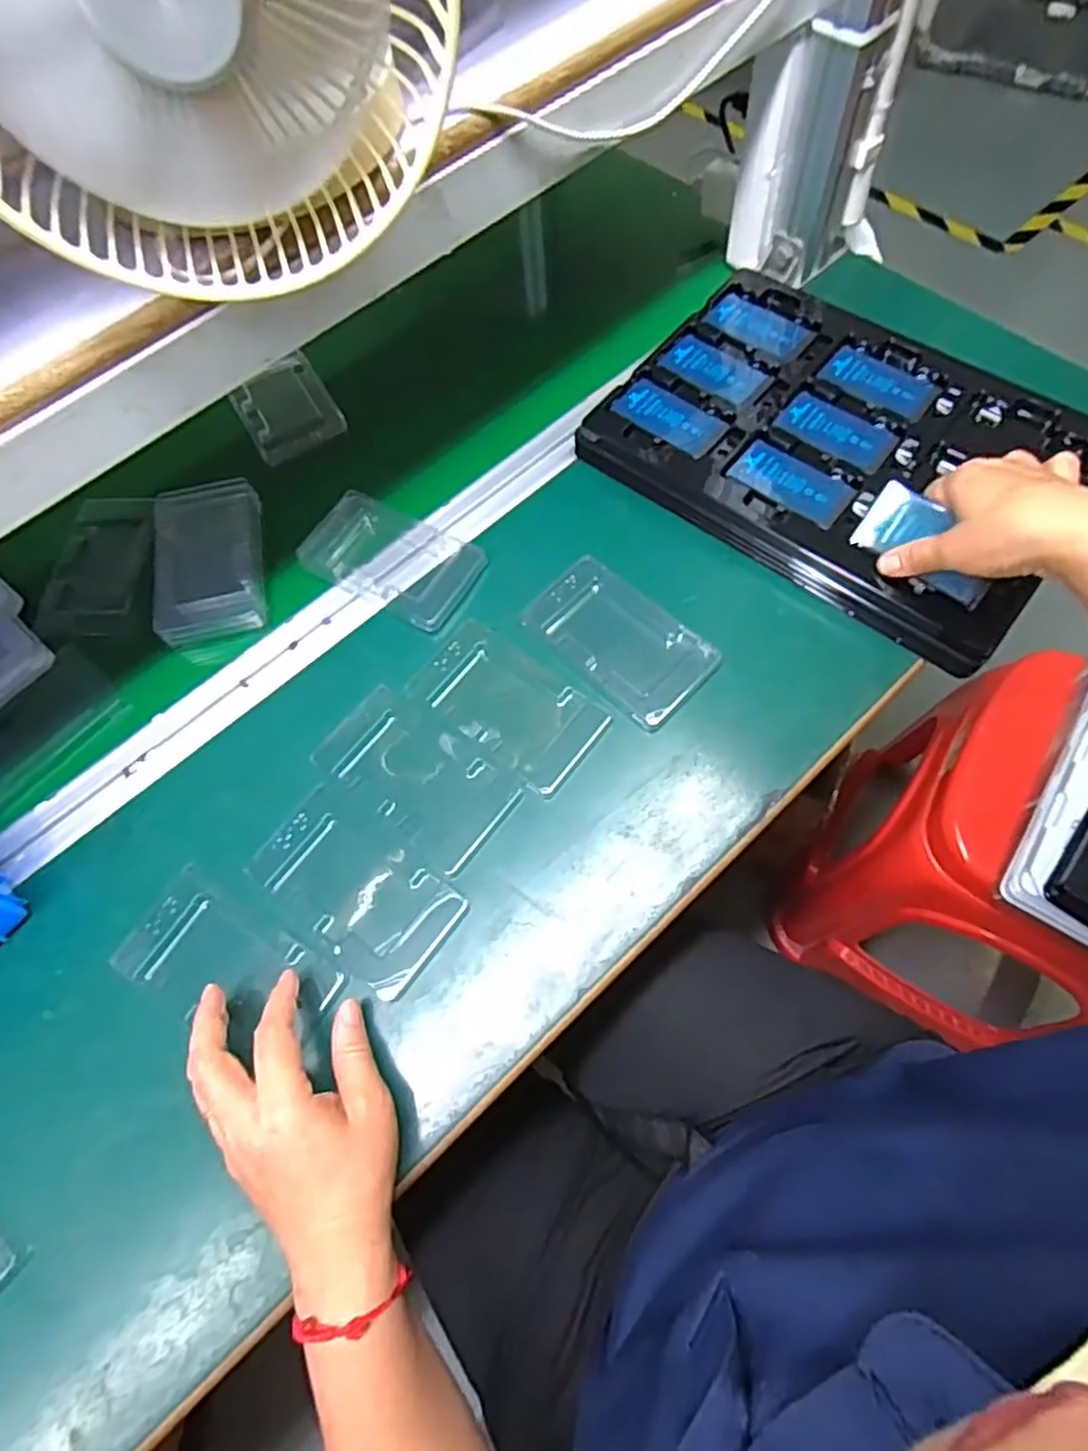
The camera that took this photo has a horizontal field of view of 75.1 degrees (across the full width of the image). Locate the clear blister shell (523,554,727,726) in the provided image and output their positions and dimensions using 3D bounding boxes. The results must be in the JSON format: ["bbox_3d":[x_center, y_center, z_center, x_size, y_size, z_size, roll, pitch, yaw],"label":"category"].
[{"bbox_3d":[0.052,-0.061,0.496,0.127,0.007,0.074,42,74,17],"label":"clear blister shell"}]

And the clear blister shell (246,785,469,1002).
[{"bbox_3d":[-0.116,0.101,0.439,0.125,0.010,0.075,35,73,15],"label":"clear blister shell"}]

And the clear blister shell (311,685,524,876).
[{"bbox_3d":[-0.085,0.034,0.466,0.124,0.006,0.072,34,72,15],"label":"clear blister shell"}]

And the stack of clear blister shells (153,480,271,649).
[{"bbox_3d":[-0.251,-0.124,0.534,0.076,0.034,0.121,-10,65,0],"label":"stack of clear blister shells"}]

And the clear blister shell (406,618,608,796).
[{"bbox_3d":[-0.025,-0.016,0.481,0.126,0.008,0.071,37,73,15],"label":"clear blister shell"}]

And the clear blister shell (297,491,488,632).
[{"bbox_3d":[-0.112,-0.125,0.535,0.130,0.017,0.077,29,71,13],"label":"clear blister shell"}]

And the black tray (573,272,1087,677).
[{"bbox_3d":[0.224,-0.211,0.533,0.330,0.038,0.236,37,74,19],"label":"black tray"}]

